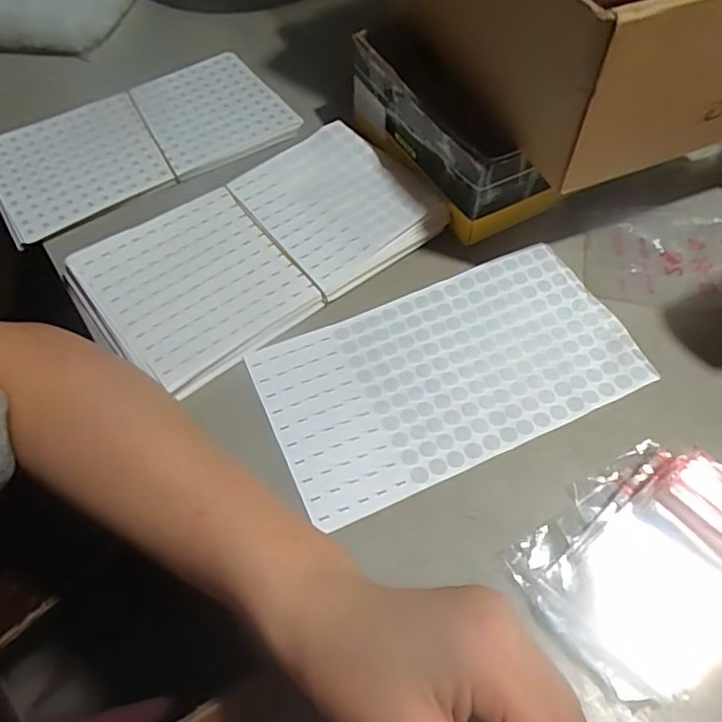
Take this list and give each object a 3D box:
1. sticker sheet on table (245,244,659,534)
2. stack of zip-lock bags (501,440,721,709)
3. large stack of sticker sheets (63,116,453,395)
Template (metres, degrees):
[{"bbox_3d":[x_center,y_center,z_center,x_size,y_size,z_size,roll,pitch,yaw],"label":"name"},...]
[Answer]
[{"bbox_3d":[0.054,0.005,0.367,0.225,0.009,0.124,-22,60,-11],"label":"sticker sheet on table"},{"bbox_3d":[0.146,0.098,0.292,0.117,0.024,0.093,-37,64,-19],"label":"stack of zip-lock bags"},{"bbox_3d":[-0.073,-0.079,0.406,0.232,0.029,0.136,-33,63,-17],"label":"large stack of sticker sheets"}]

